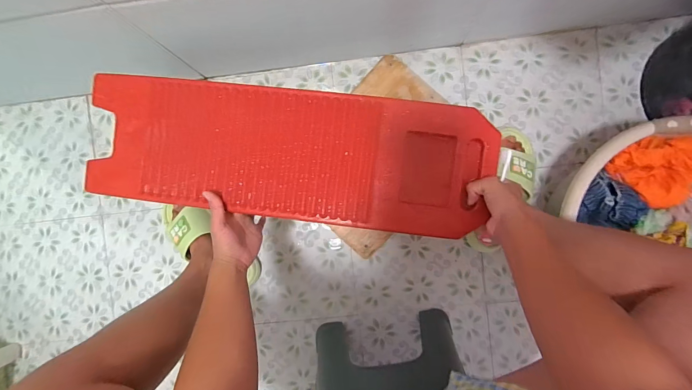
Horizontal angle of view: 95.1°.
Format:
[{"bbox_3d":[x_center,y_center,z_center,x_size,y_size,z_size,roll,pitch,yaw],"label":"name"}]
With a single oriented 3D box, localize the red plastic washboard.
[{"bbox_3d":[-0.090,-0.062,0.481,0.605,0.018,0.192,7,92,3],"label":"red plastic washboard"}]

